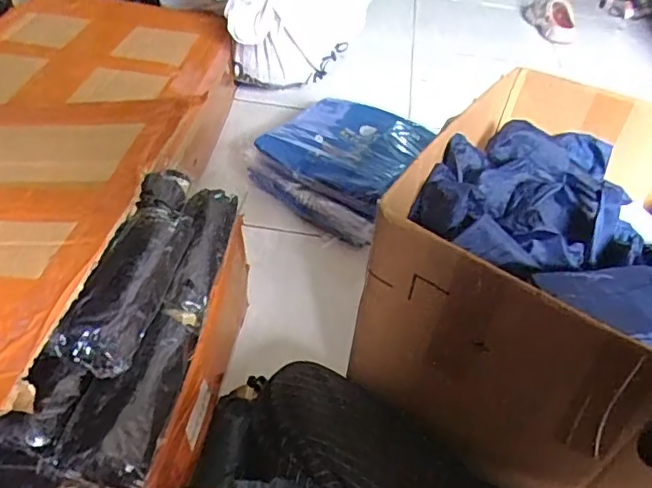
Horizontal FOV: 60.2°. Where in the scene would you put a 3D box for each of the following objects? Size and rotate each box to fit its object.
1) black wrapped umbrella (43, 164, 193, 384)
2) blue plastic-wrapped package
[{"bbox_3d":[-0.183,-0.001,0.567,0.075,0.052,0.286,7,44,0],"label":"black wrapped umbrella"},{"bbox_3d":[0.028,-0.156,1.028,0.257,0.081,0.290,24,46,17],"label":"blue plastic-wrapped package"}]

